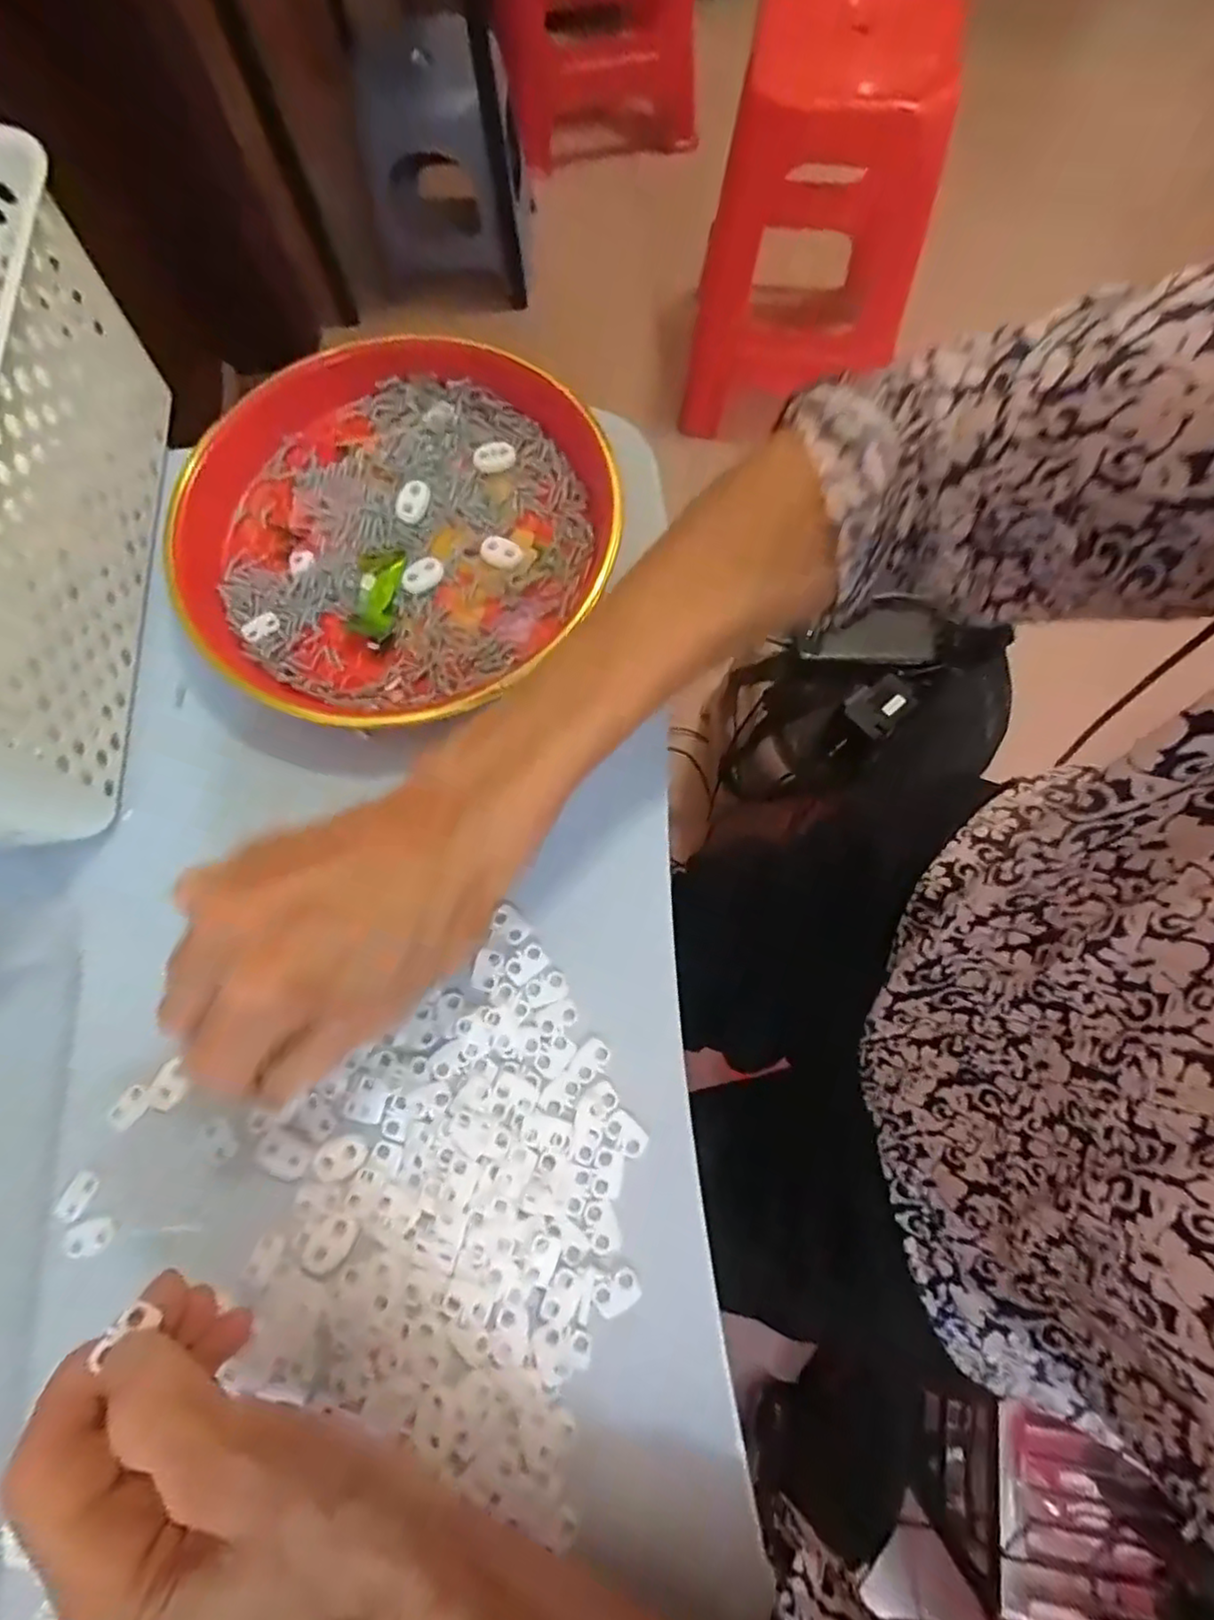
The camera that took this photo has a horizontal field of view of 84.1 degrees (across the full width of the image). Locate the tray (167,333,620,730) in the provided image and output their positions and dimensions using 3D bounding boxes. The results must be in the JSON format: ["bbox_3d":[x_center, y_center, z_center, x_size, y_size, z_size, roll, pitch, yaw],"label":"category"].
[{"bbox_3d":[-0.110,-0.150,0.346,0.217,0.026,0.211,-1,72,2],"label":"tray"}]

